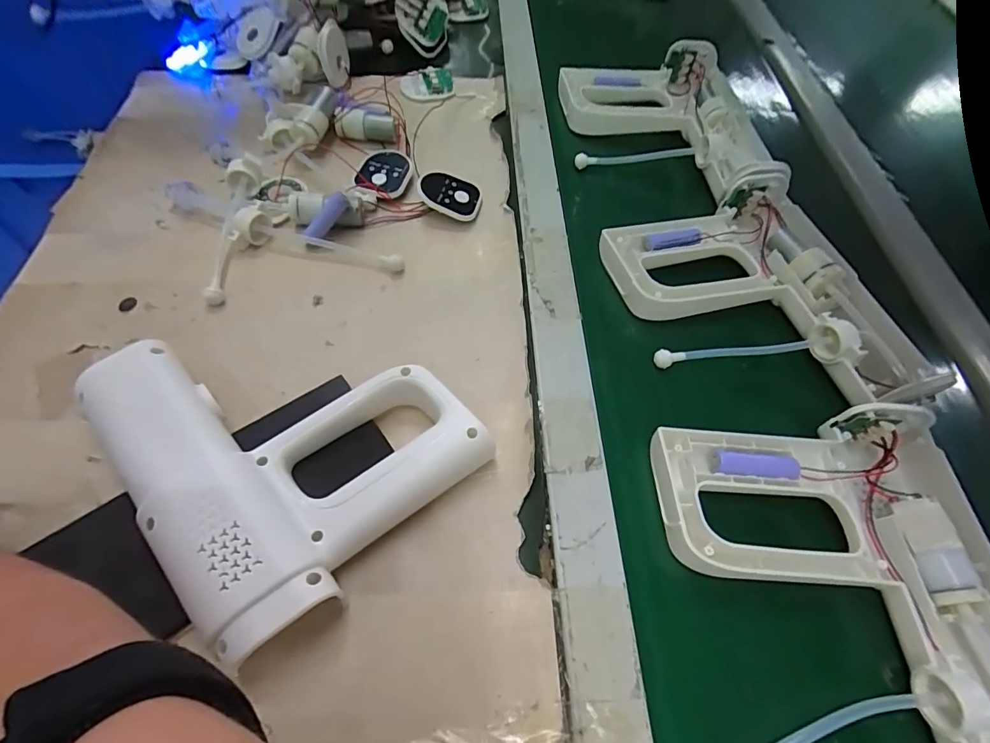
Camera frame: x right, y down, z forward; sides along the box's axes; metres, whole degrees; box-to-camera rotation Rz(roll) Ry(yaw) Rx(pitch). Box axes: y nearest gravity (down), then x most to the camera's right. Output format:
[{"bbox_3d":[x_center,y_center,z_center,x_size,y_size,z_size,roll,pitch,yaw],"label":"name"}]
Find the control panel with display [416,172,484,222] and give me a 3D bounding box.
[{"bbox_3d":[-0.042,-0.161,0.433,0.060,0.013,0.038,15,71,-11],"label":"control panel with display"}]

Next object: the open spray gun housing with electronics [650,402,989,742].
[{"bbox_3d":[0.198,0.127,0.261,0.180,0.043,0.206,-2,59,-5],"label":"open spray gun housing with electronics"}]

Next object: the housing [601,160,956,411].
[{"bbox_3d":[0.209,-0.058,0.358,0.178,0.044,0.215,-19,62,-14],"label":"housing"}]

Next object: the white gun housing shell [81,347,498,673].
[{"bbox_3d":[-0.134,0.037,0.295,0.205,0.043,0.169,38,64,18],"label":"white gun housing shell"}]

